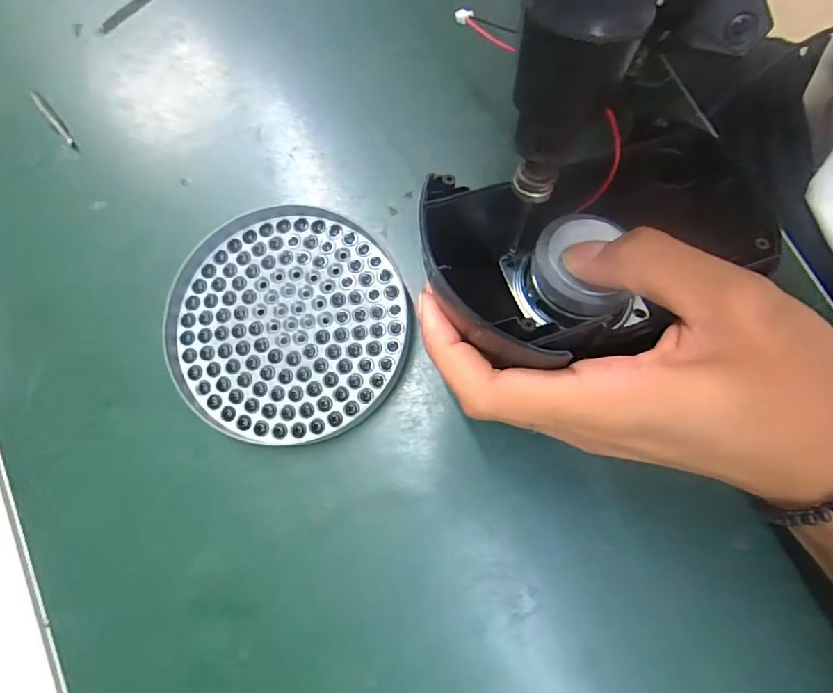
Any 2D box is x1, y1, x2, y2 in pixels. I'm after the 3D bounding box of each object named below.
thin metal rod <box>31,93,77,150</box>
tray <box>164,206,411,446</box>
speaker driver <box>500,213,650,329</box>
[{"bbox_3d":[-0.205,-0.128,0.288,0.006,0.004,0.042,-39,80,-7],"label":"thin metal rod"},{"bbox_3d":[-0.063,-0.010,0.250,0.112,0.018,0.110,0,78,1],"label":"tray"},{"bbox_3d":[0.065,-0.027,0.207,0.042,0.031,0.050,-19,78,-3],"label":"speaker driver"}]

